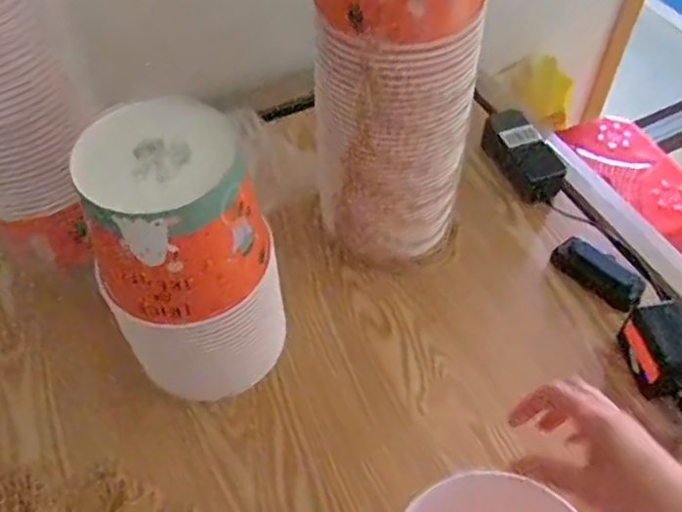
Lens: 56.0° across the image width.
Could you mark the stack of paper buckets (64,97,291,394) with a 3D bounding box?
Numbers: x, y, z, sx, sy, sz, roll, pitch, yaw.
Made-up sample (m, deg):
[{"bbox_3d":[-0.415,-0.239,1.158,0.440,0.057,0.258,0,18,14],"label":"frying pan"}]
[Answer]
[{"bbox_3d":[-0.137,0.006,0.603,0.151,0.285,0.142,-10,54,-9],"label":"stack of paper buckets"}]

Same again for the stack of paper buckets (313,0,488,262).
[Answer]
[{"bbox_3d":[0.056,-0.171,0.647,0.160,0.436,0.138,4,52,4],"label":"stack of paper buckets"}]

